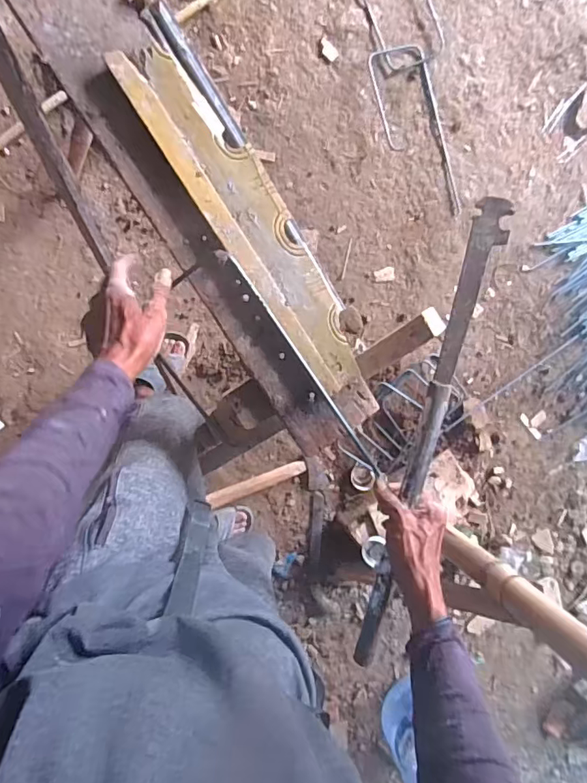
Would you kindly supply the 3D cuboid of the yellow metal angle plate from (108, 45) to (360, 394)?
[{"bbox_3d":[-0.049,-0.193,0.598,0.091,0.023,0.440,-33,99,-4],"label":"yellow metal angle plate"}]

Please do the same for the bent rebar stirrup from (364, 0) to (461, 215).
[{"bbox_3d":[0.309,-0.801,1.308,0.206,0.015,0.654,-11,98,-10],"label":"bent rebar stirrup"}]

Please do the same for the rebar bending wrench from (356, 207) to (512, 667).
[{"bbox_3d":[0.161,0.054,0.594,0.034,0.021,0.564,15,93,-9],"label":"rebar bending wrench"}]

